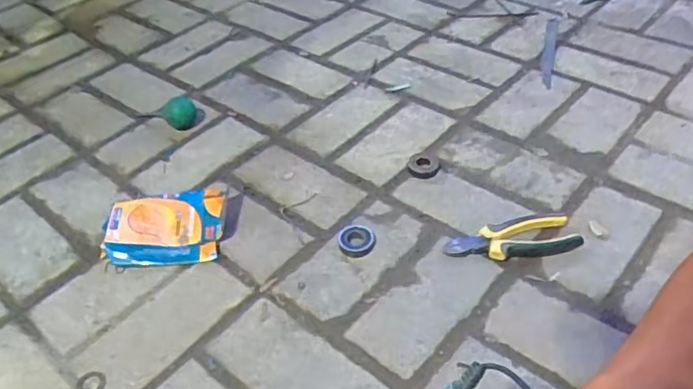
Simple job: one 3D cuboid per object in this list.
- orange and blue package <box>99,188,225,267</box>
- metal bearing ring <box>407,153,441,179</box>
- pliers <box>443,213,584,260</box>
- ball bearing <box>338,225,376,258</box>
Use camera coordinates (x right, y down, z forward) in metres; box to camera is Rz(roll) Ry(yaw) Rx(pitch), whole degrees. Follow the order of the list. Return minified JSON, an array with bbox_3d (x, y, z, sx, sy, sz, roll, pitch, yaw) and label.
[{"bbox_3d":[-0.225,0.037,0.736,0.140,0.031,0.118,-4,44,0],"label":"orange and blue package"},{"bbox_3d":[0.106,-0.041,0.807,0.044,0.012,0.049,2,44,6],"label":"metal bearing ring"},{"bbox_3d":[0.195,0.053,0.690,0.155,0.018,0.058,-13,44,-9],"label":"pliers"},{"bbox_3d":[0.012,0.056,0.696,0.044,0.011,0.041,2,44,6],"label":"ball bearing"}]

